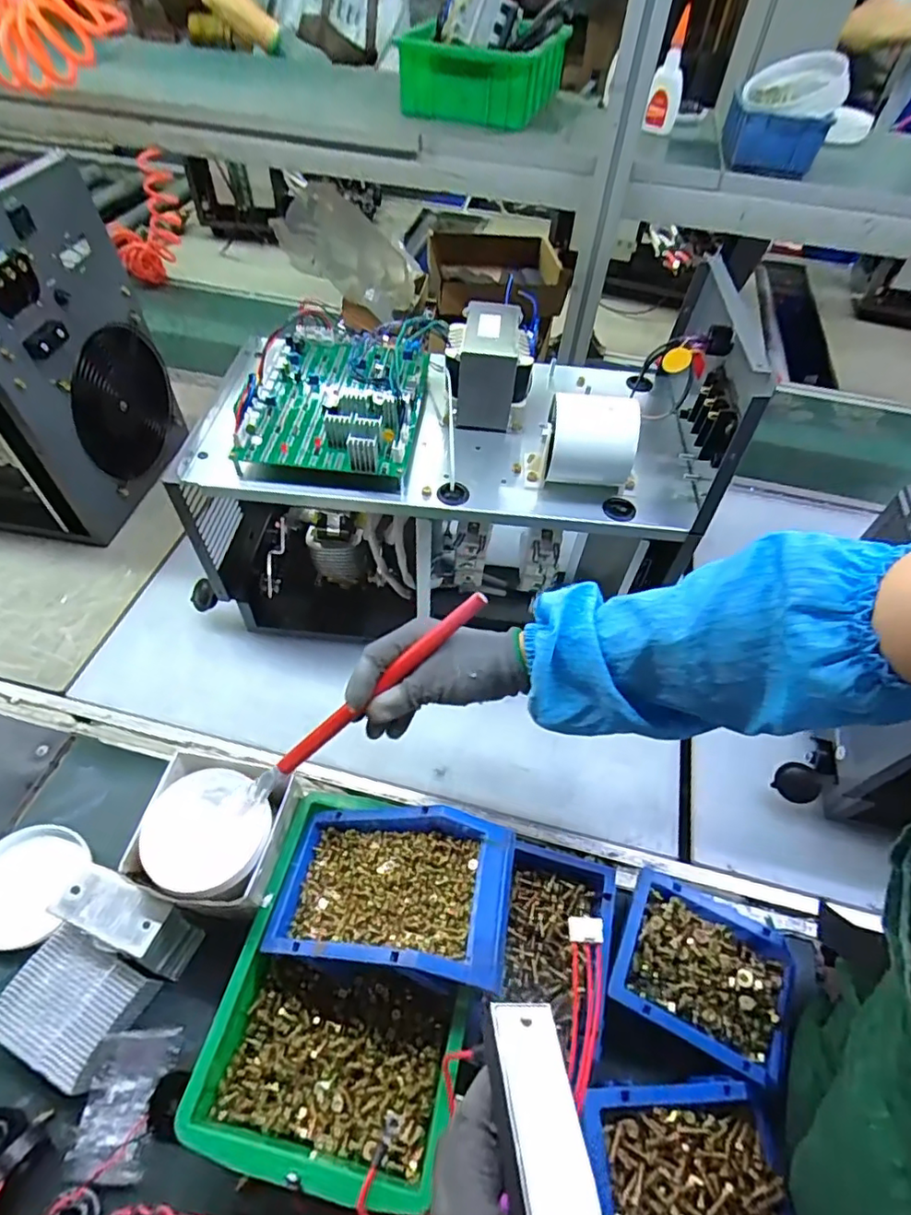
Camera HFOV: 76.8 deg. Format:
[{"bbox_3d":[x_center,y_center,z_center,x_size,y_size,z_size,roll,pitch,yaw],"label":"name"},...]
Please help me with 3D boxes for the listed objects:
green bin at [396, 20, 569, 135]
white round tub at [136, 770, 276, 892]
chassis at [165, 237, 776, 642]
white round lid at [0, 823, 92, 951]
[{"bbox_3d":[0.024,-0.702,0.761,0.194,0.094,0.206,18,54,10],"label":"green bin"},{"bbox_3d":[-0.202,0.183,0.473,0.100,0.041,0.093,2,53,-2],"label":"white round tub"},{"bbox_3d":[-0.017,-0.148,0.668,0.532,0.340,0.254,5,53,0],"label":"chassis"},{"bbox_3d":[-0.386,0.245,0.512,0.078,0.028,0.098,10,53,4],"label":"white round lid"}]

